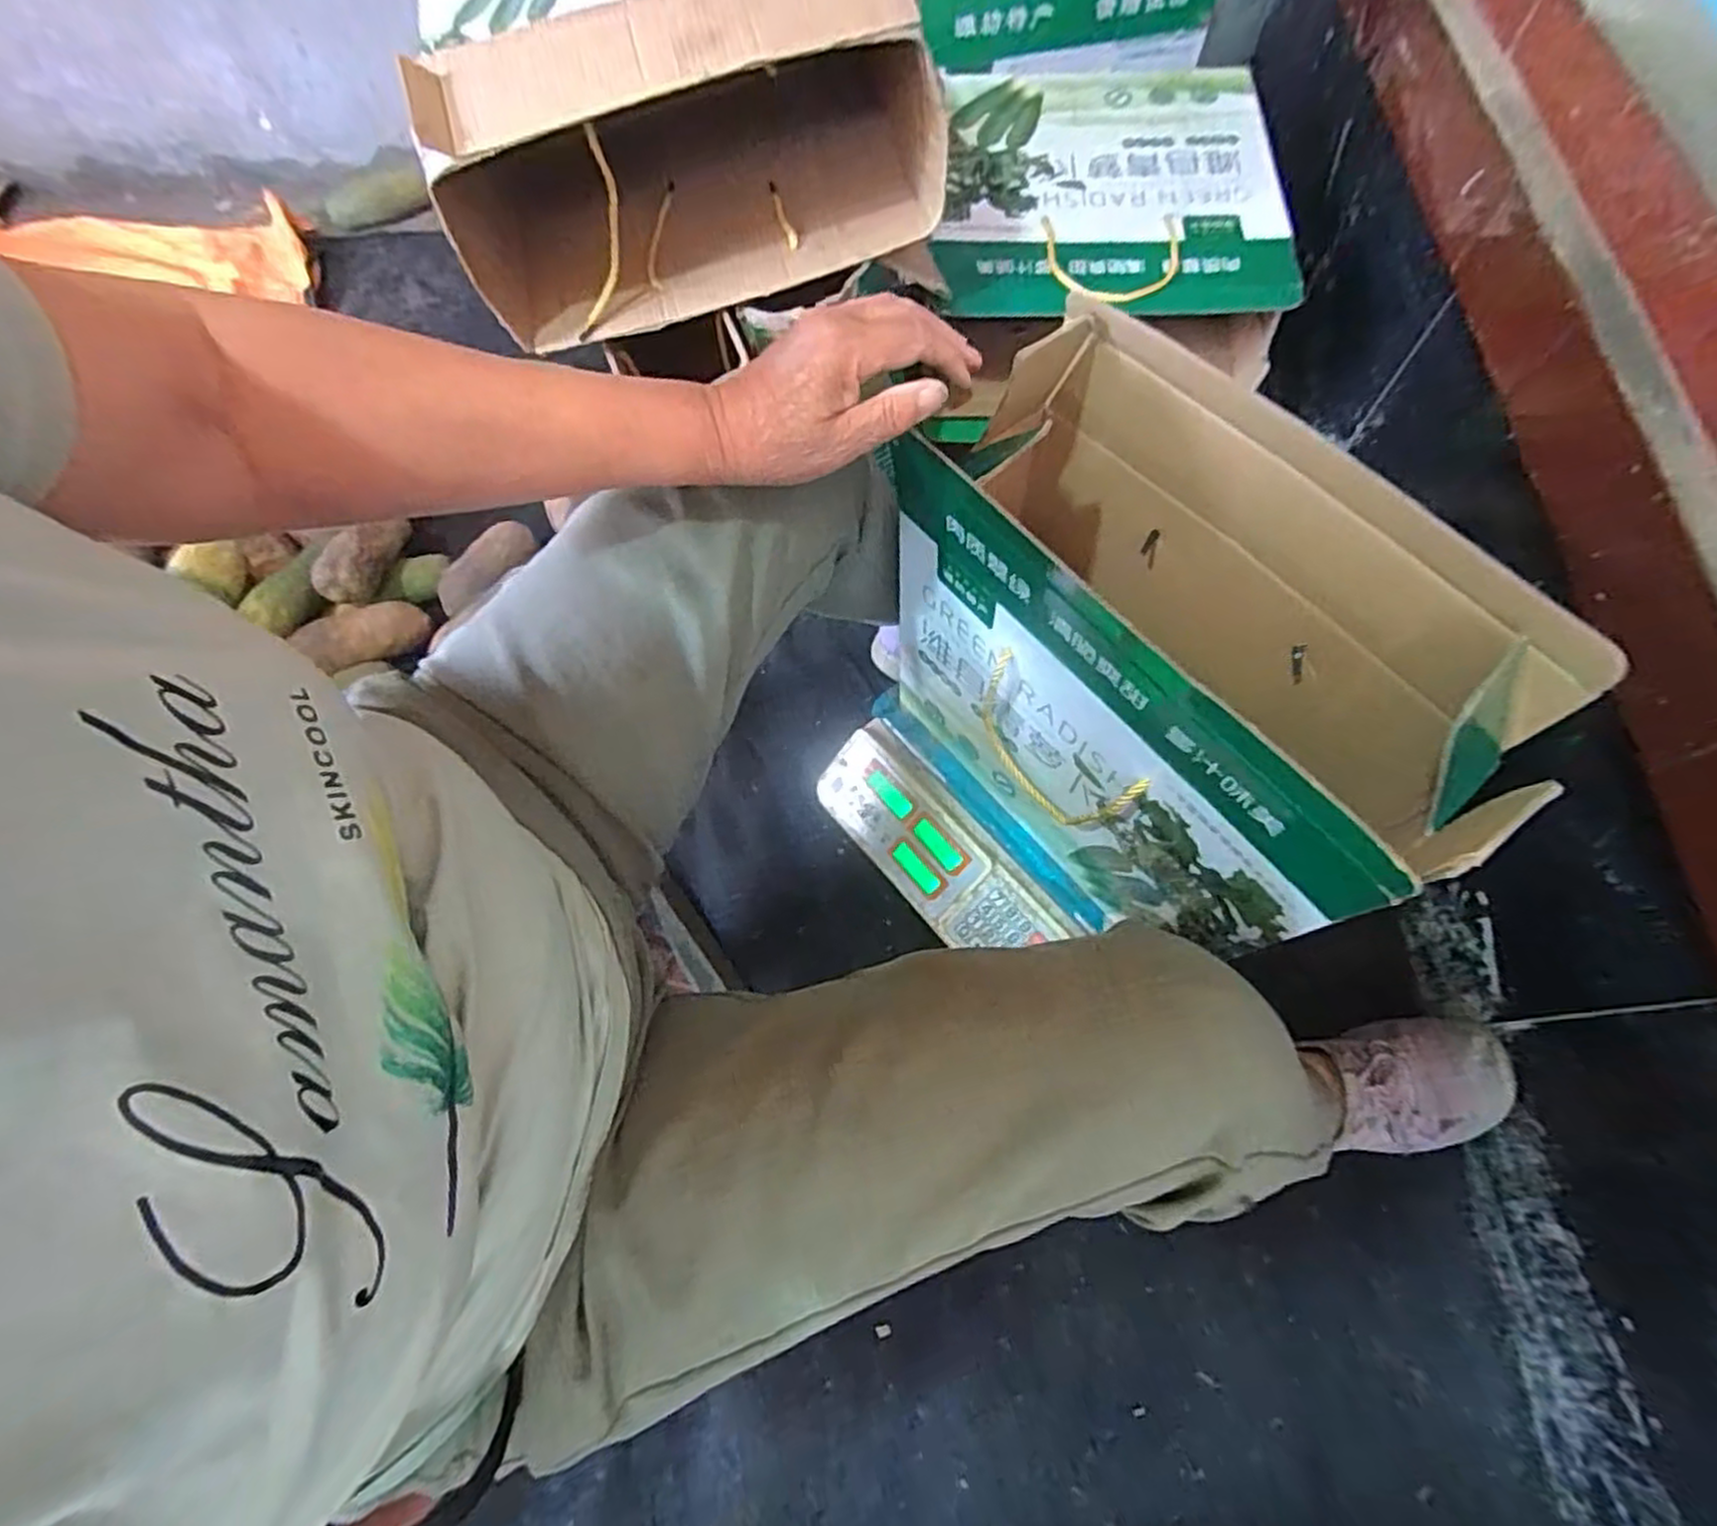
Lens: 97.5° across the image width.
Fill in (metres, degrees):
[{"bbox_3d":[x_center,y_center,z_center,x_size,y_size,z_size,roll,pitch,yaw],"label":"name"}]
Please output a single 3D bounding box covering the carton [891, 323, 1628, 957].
[{"bbox_3d":[0.192,-0.062,0.524,0.157,0.314,0.345,-37,69,-12],"label":"carton"}]

